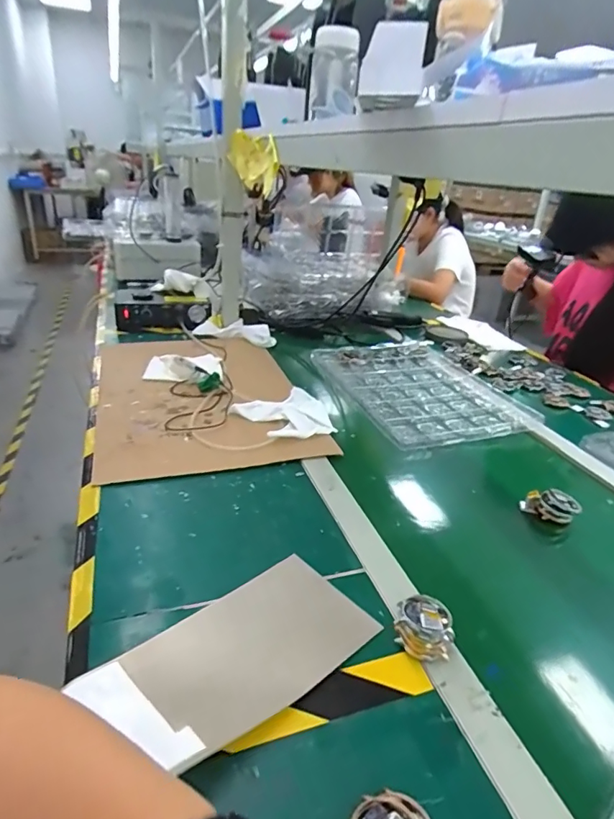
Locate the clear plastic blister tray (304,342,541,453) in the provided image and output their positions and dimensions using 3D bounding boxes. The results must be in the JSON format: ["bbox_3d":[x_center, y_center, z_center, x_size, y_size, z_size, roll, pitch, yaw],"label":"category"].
[{"bbox_3d":[0.222,-0.046,1.013,0.307,0.032,0.434,-3,28,-18],"label":"clear plastic blister tray"}]

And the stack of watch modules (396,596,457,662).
[{"bbox_3d":[0.108,0.203,0.448,0.050,0.044,0.038,13,27,15],"label":"stack of watch modules"}]

